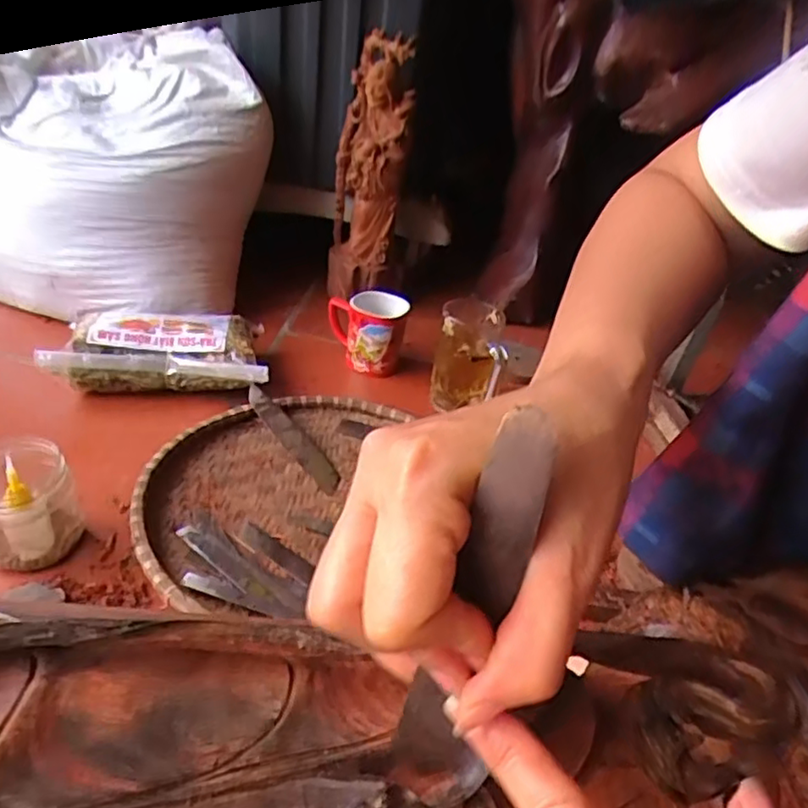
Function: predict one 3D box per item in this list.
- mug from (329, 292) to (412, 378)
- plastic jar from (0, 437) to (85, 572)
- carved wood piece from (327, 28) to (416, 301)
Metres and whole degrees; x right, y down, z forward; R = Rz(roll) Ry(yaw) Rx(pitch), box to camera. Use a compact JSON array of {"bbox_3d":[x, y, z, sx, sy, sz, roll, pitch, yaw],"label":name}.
[{"bbox_3d":[-0.045,-0.099,0.854,0.099,0.078,0.083,-2,34,-15],"label":"mug"},{"bbox_3d":[-0.306,0.081,0.523,0.071,0.095,0.069,5,33,-3],"label":"plastic jar"},{"bbox_3d":[-0.049,-0.320,0.920,0.102,0.338,0.125,5,32,-8],"label":"carved wood piece"}]

